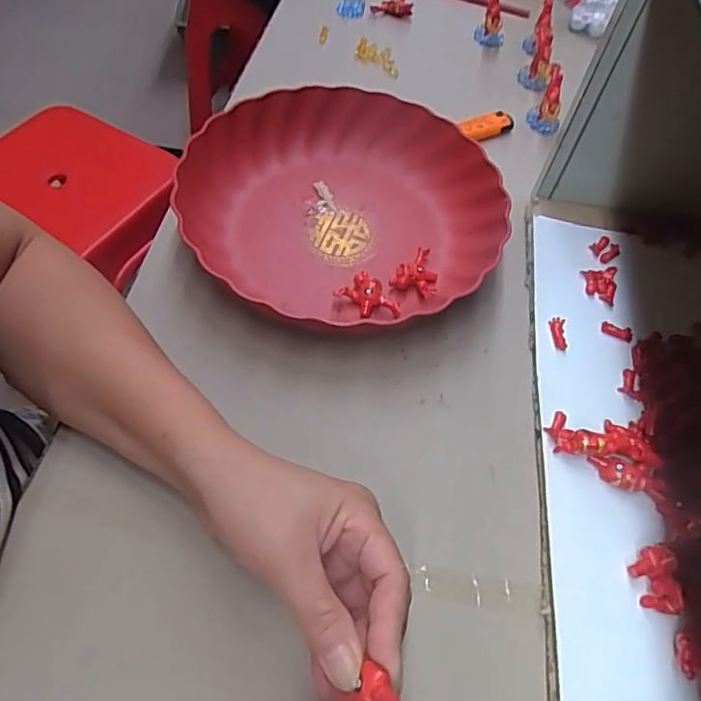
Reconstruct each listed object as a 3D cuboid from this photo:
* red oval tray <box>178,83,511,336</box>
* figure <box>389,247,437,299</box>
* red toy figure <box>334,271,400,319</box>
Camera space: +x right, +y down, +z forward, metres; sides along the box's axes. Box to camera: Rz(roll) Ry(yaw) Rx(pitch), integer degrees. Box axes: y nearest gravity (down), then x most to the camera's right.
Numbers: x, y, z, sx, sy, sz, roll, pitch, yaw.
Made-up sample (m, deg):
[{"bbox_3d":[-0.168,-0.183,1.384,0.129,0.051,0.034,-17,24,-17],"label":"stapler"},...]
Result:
[{"bbox_3d":[-0.005,-0.126,0.450,0.246,0.052,0.232,-4,57,-2],"label":"red oval tray"},{"bbox_3d":[0.055,-0.063,0.434,0.033,0.016,0.046,21,60,14],"label":"figure"},{"bbox_3d":[0.016,-0.039,0.413,0.047,0.014,0.031,35,64,21],"label":"red toy figure"}]

